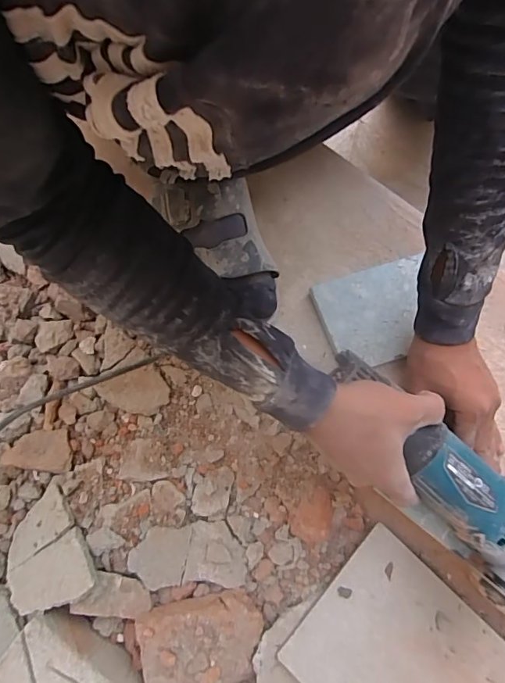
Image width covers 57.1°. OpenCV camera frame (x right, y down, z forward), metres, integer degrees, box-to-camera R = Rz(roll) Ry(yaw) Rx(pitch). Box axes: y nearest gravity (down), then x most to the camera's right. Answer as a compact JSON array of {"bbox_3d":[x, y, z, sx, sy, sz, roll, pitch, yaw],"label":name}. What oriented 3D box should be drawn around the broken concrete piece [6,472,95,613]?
[{"bbox_3d":[-0.202,0.202,0.438,0.084,0.035,0.105,-34,76,-7],"label":"broken concrete piece"}]

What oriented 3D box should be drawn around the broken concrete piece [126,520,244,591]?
[{"bbox_3d":[-0.063,0.211,0.459,0.110,0.011,0.058,4,76,-14],"label":"broken concrete piece"}]

